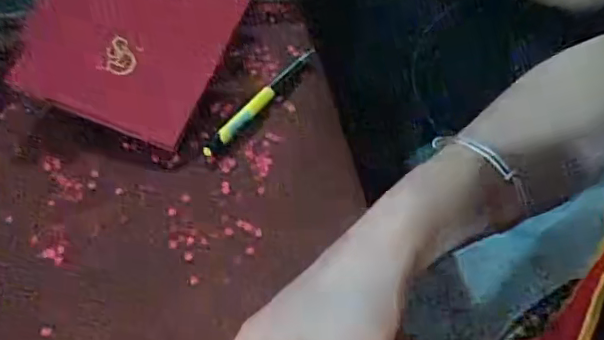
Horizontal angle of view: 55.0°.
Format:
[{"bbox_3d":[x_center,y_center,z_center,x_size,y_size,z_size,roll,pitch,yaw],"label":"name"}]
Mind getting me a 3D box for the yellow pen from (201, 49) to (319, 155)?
[{"bbox_3d":[-0.028,-0.056,0.443,0.016,0.014,0.130,29,58,20],"label":"yellow pen"}]

